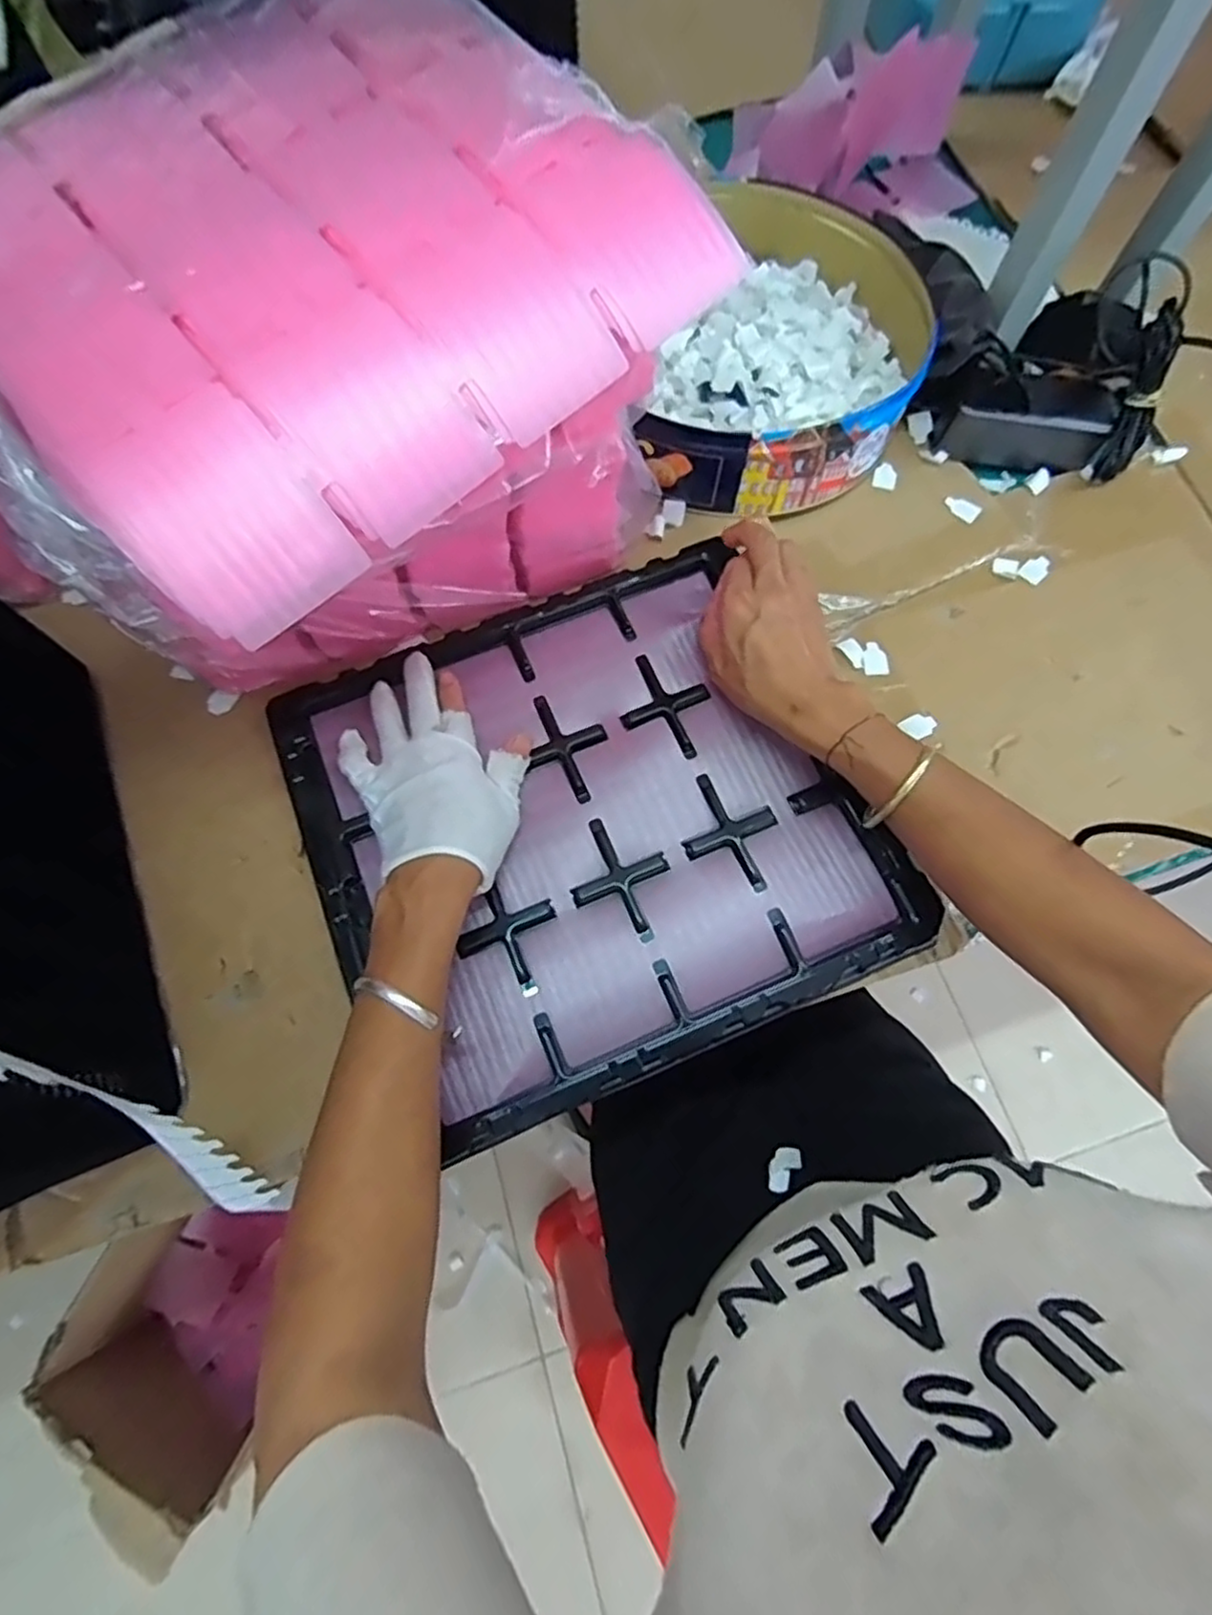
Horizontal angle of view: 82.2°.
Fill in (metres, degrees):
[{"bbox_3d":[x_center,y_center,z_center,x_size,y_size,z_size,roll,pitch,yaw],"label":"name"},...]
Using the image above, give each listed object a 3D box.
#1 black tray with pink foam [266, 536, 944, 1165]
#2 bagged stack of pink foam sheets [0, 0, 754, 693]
[{"bbox_3d":[-0.017,0.005,0.477,0.350,0.023,0.338,-22,73,-9],"label":"black tray with pink foam"},{"bbox_3d":[-0.158,-0.242,0.434,0.352,0.235,0.322,-39,77,-14],"label":"bagged stack of pink foam sheets"}]

